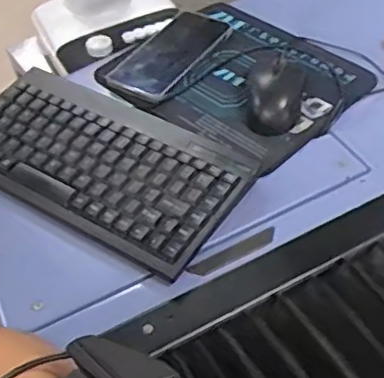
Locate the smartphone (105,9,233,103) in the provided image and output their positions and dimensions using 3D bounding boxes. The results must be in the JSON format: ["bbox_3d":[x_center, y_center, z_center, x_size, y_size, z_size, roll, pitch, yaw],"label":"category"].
[{"bbox_3d":[-0.024,-0.158,0.735,0.075,0.014,0.164,29,53,19],"label":"smartphone"}]

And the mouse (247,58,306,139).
[{"bbox_3d":[0.087,-0.106,0.661,0.056,0.036,0.110,-1,48,5],"label":"mouse"}]

